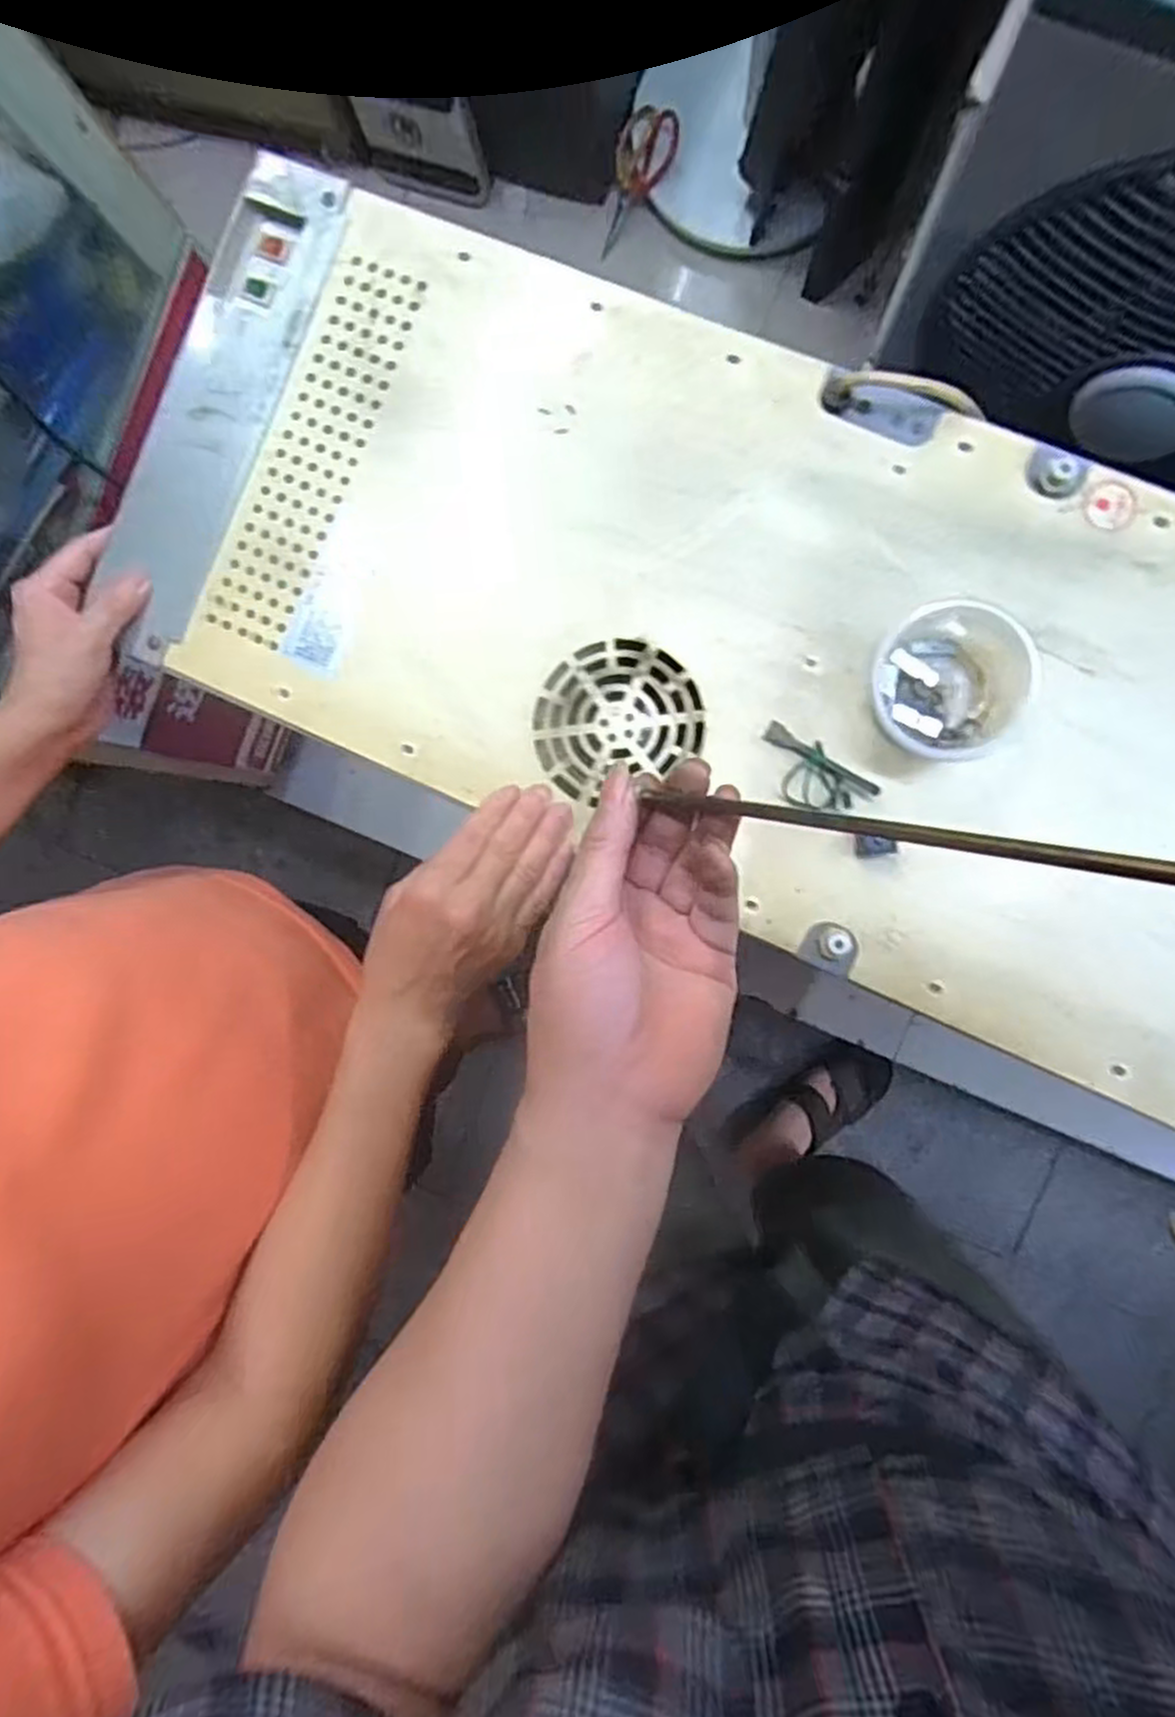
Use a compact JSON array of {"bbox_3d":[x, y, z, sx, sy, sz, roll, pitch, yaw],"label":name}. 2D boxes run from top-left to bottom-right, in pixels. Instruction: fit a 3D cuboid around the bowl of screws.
[{"bbox_3d":[0.188,-0.088,0.408,0.076,0.043,0.083,0,90,6],"label":"bowl of screws"}]

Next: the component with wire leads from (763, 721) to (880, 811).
[{"bbox_3d":[0.122,-0.047,0.430,0.066,0.014,0.035,41,94,4],"label":"component with wire leads"}]

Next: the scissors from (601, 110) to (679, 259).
[{"bbox_3d":[0.066,-1.001,1.161,0.088,0.014,0.185,42,132,4],"label":"scissors"}]

